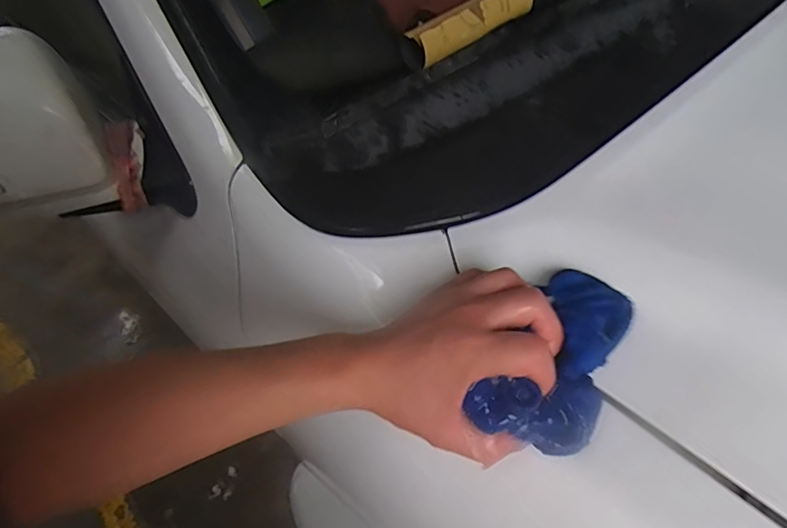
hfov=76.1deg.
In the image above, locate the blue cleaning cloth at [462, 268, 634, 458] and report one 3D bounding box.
[{"bbox_3d":[0.111,0.058,0.322,0.065,0.035,0.135,27,58,28],"label":"blue cleaning cloth"}]

